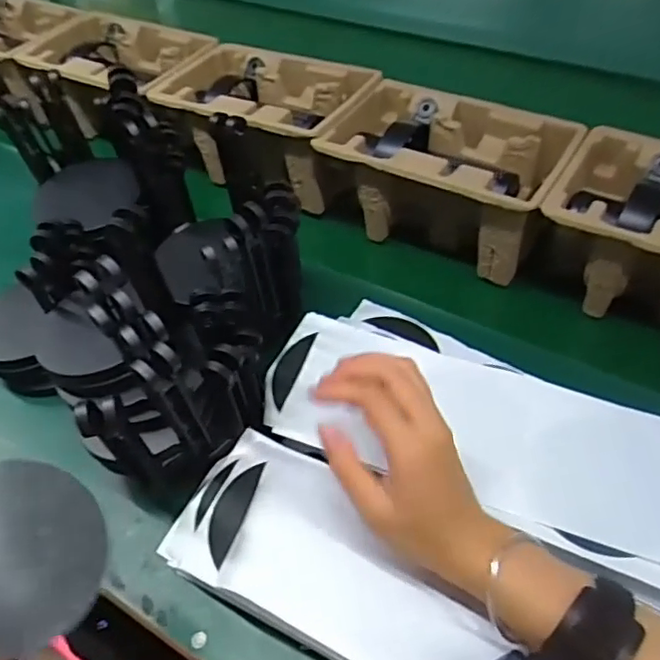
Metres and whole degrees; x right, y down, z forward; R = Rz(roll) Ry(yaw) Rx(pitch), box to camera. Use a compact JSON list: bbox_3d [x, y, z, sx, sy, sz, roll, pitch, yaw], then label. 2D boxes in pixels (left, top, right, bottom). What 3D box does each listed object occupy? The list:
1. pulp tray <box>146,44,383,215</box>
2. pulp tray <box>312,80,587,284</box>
[{"bbox_3d":[-0.076,-0.243,0.701,0.246,0.096,0.142,22,53,22],"label":"pulp tray"},{"bbox_3d":[0.112,-0.153,0.620,0.232,0.103,0.142,24,54,23],"label":"pulp tray"}]

